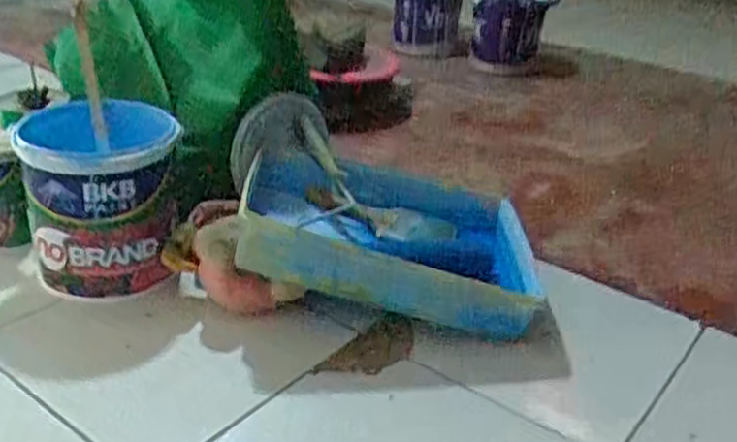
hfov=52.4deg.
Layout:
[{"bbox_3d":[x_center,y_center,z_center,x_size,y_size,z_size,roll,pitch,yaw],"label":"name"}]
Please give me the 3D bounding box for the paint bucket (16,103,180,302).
[{"bbox_3d":[-0.329,-0.036,0.936,0.167,0.198,0.212,-4,29,-16],"label":"paint bucket"}]

